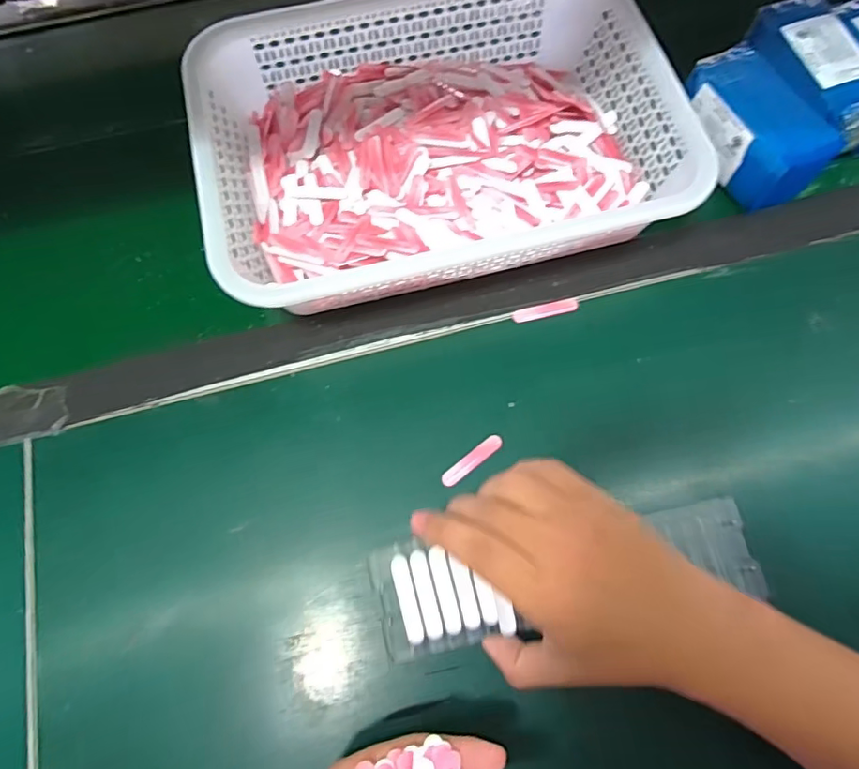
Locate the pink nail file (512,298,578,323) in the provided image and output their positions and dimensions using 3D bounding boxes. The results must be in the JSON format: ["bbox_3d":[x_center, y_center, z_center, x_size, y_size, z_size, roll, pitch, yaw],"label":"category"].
[{"bbox_3d":[0.092,-0.059,0.425,0.052,0.004,0.012,-13,70,-4],"label":"pink nail file"}]

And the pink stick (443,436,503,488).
[{"bbox_3d":[0.031,0.054,0.387,0.052,0.004,0.011,-38,73,-12],"label":"pink stick"}]

